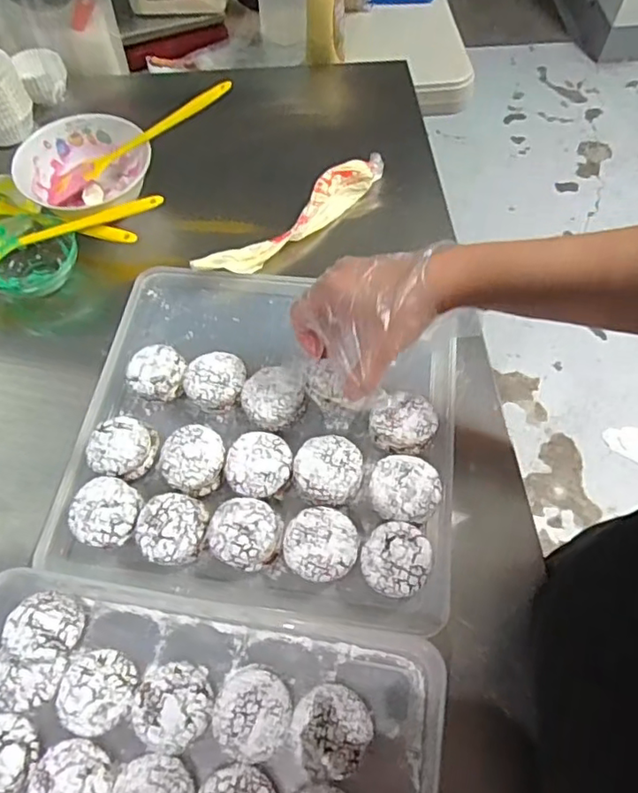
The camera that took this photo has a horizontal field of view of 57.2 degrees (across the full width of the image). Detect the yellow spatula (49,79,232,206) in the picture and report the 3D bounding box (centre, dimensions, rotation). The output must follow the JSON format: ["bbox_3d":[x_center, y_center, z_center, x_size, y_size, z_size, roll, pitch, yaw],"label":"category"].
[{"bbox_3d":[-0.177,-0.248,0.575,0.208,0.014,0.035,-27,60,8],"label":"yellow spatula"}]

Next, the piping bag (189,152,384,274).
[{"bbox_3d":[-0.020,-0.175,0.569,0.223,0.030,0.031,-39,68,-20],"label":"piping bag"}]

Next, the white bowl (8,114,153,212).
[{"bbox_3d":[-0.230,-0.228,0.587,0.124,0.052,0.124,0,60,0],"label":"white bowl"}]

